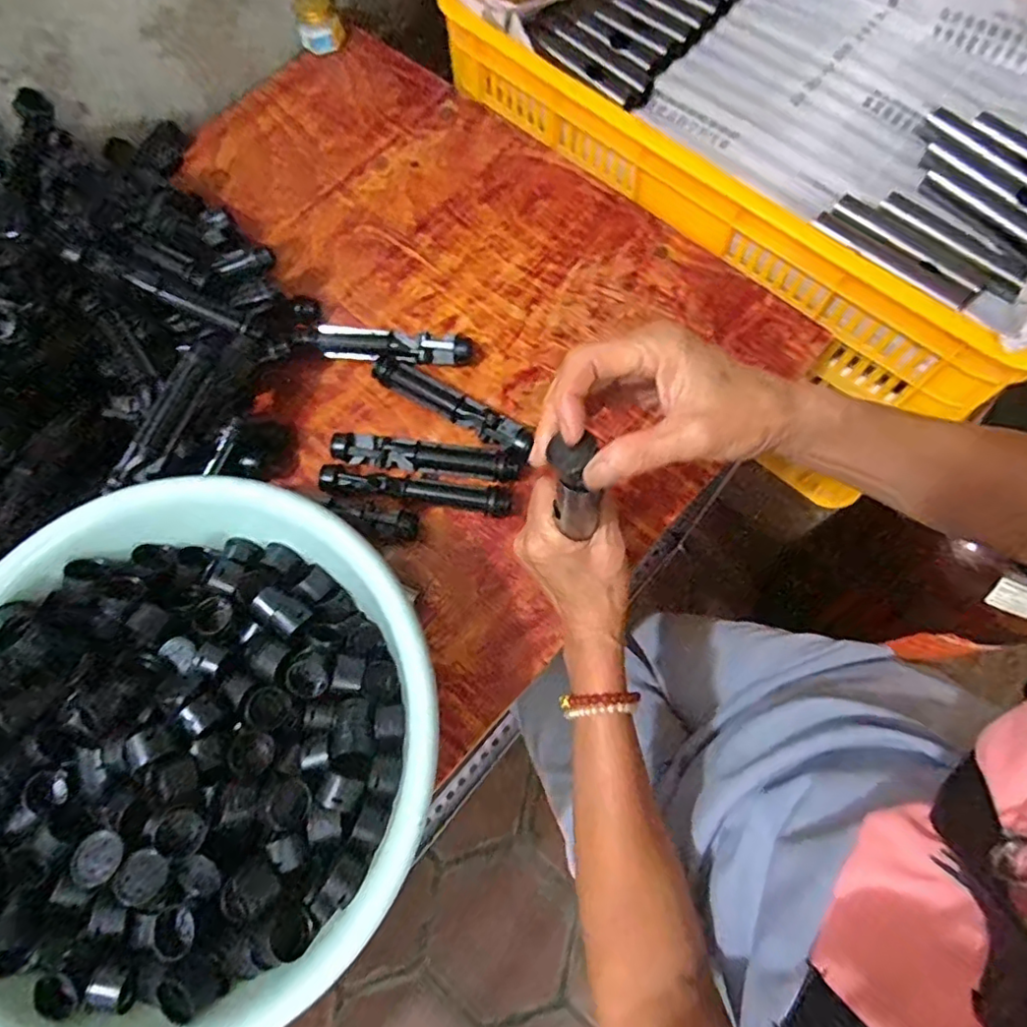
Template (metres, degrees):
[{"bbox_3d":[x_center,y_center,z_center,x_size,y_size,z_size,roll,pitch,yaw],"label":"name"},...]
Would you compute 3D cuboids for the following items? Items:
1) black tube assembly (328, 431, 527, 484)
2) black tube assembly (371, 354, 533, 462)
[{"bbox_3d":[-0.068,-0.043,0.468,0.143,0.018,0.023,8,72,5],"label":"black tube assembly"},{"bbox_3d":[-0.048,-0.084,0.482,0.142,0.020,0.025,31,75,12],"label":"black tube assembly"}]

